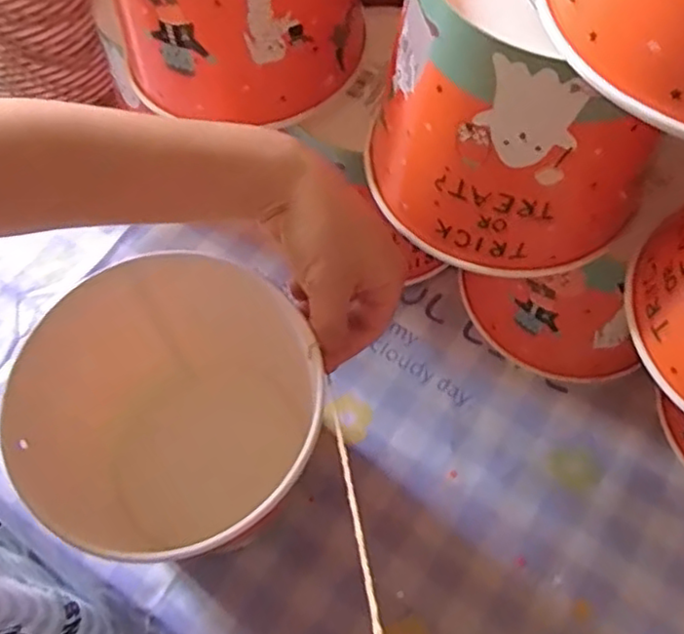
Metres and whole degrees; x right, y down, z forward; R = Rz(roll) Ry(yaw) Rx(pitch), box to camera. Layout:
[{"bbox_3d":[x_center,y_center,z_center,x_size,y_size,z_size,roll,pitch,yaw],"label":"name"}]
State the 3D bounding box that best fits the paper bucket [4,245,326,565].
[{"bbox_3d":[-0.093,0.054,0.394,0.146,0.112,0.157,0,64,3],"label":"paper bucket"}]

